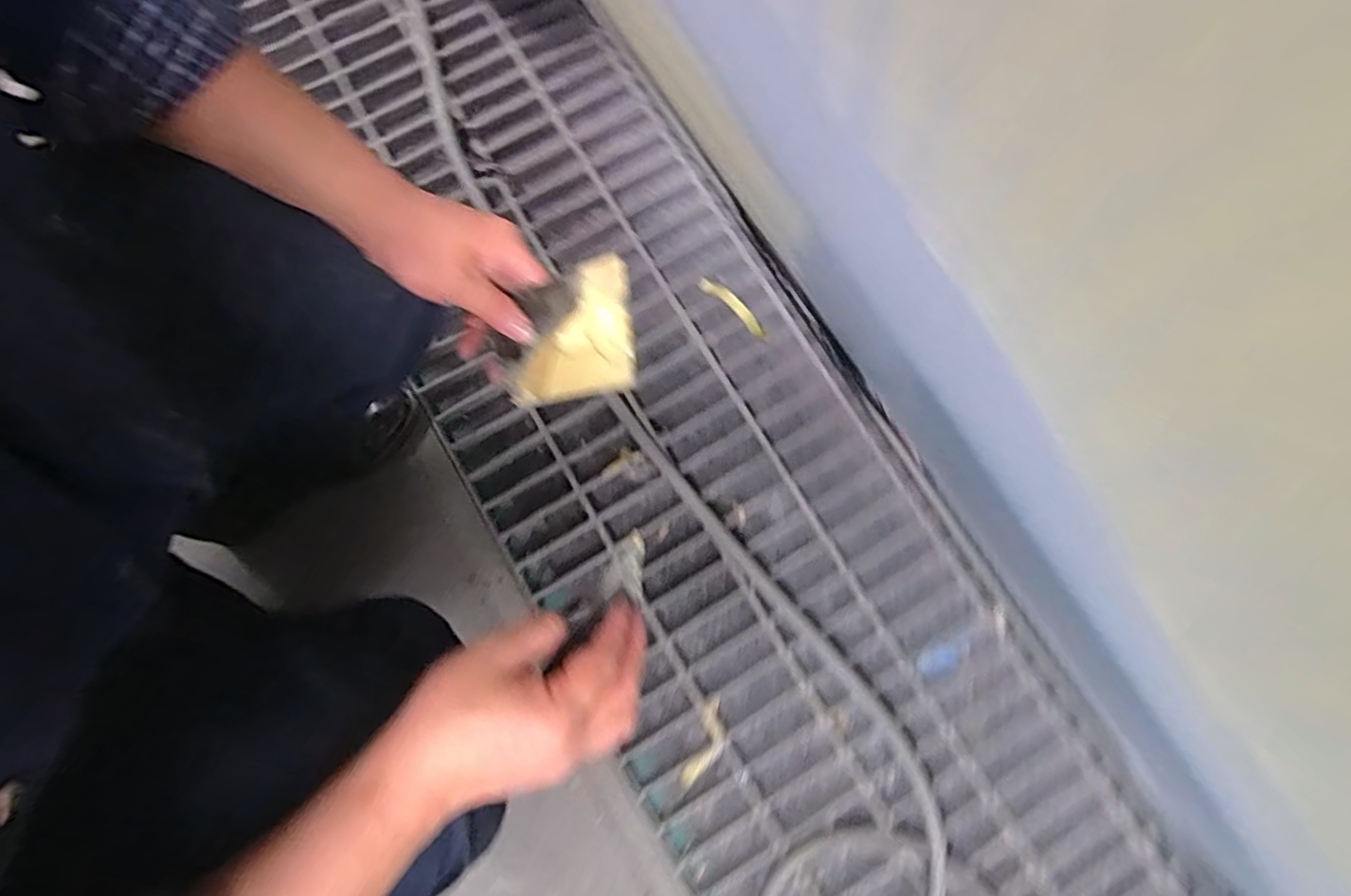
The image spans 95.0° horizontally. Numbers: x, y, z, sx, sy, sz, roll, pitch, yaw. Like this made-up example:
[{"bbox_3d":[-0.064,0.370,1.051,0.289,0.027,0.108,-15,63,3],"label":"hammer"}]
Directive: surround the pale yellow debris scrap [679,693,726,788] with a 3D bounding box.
[{"bbox_3d":[0.036,0.328,0.689,0.032,0.020,0.100,21,90,4],"label":"pale yellow debris scrap"}]

